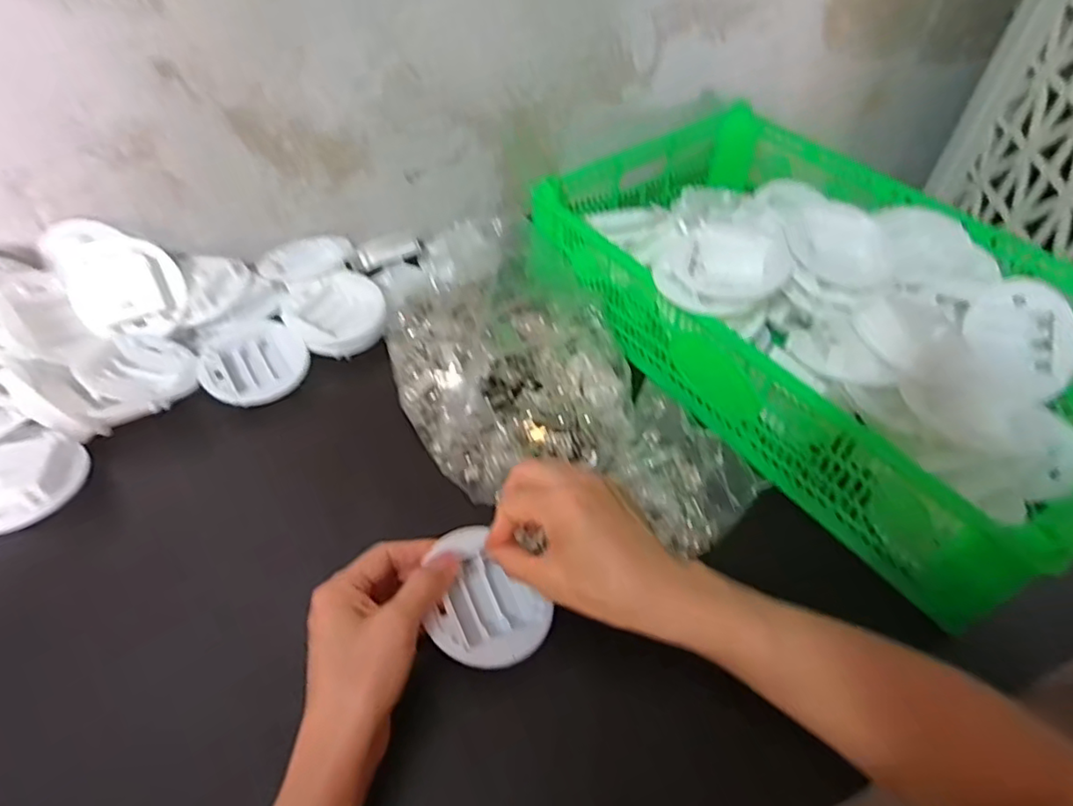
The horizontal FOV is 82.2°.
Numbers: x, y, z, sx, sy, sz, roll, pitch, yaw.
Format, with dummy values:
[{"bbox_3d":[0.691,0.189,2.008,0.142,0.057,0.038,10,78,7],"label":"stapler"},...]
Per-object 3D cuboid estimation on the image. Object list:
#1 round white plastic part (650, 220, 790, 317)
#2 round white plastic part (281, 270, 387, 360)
[{"bbox_3d":[0.146,-0.108,0.482,0.090,0.024,0.101,33,57,25],"label":"round white plastic part"},{"bbox_3d":[-0.186,-0.083,0.574,0.083,0.031,0.083,4,58,-6],"label":"round white plastic part"}]

